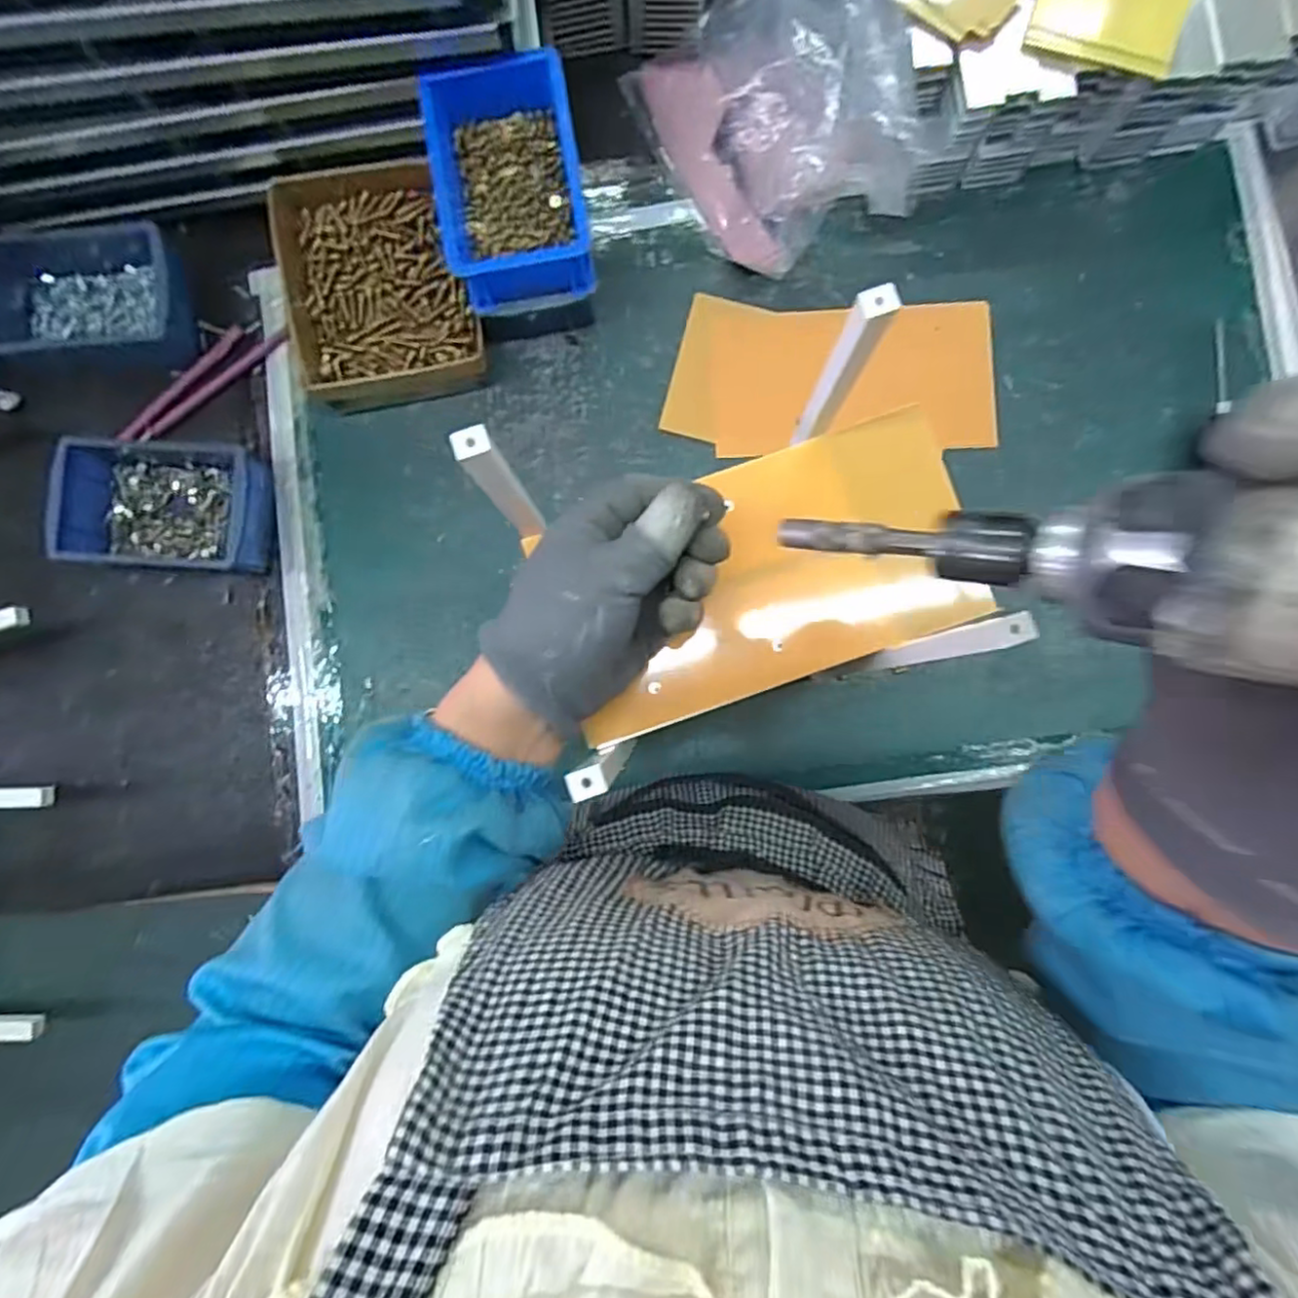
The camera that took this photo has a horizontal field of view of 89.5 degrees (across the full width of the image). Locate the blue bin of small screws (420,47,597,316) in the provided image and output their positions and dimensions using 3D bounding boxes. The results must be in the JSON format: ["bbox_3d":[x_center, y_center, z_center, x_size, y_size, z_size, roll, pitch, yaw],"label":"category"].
[{"bbox_3d":[-0.097,-0.333,0.467,0.100,0.052,0.152,-9,88,1],"label":"blue bin of small screws"}]

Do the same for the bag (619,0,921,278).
[{"bbox_3d":[0.110,-0.422,0.501,0.190,0.086,0.217,-26,88,0],"label":"bag"}]

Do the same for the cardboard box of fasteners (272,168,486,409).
[{"bbox_3d":[-0.213,-0.293,0.524,0.140,0.043,0.190,-12,88,1],"label":"cardboard box of fasteners"}]

